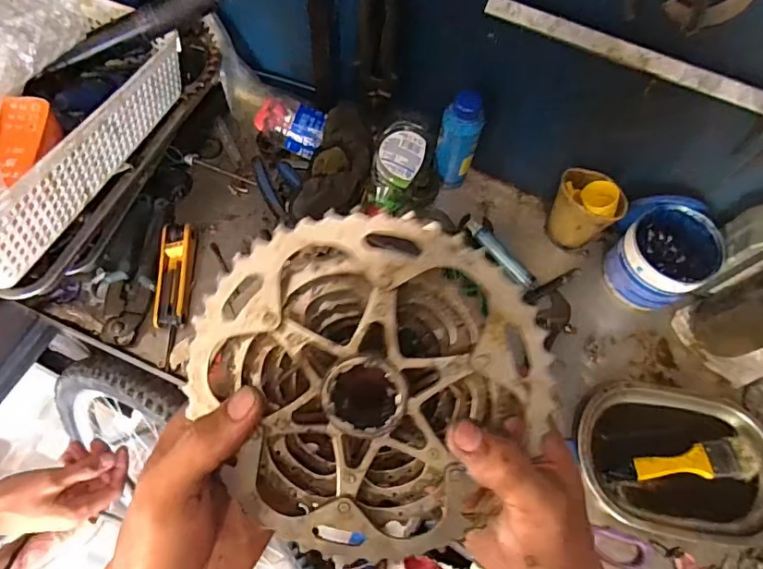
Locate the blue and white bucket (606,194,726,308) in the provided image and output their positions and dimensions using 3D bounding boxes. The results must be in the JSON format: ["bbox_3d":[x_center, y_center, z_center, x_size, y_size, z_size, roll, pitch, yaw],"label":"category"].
[{"bbox_3d":[0.337,-0.042,0.631,0.115,0.089,0.114,1,65,-2],"label":"blue and white bucket"}]

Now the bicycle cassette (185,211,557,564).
[{"bbox_3d":[-0.006,0.051,0.275,0.173,0.043,0.170,1,100,5],"label":"bicycle cassette"}]

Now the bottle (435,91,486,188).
[{"bbox_3d":[0.096,-0.180,0.648,0.050,0.151,0.043,18,66,5],"label":"bottle"}]

